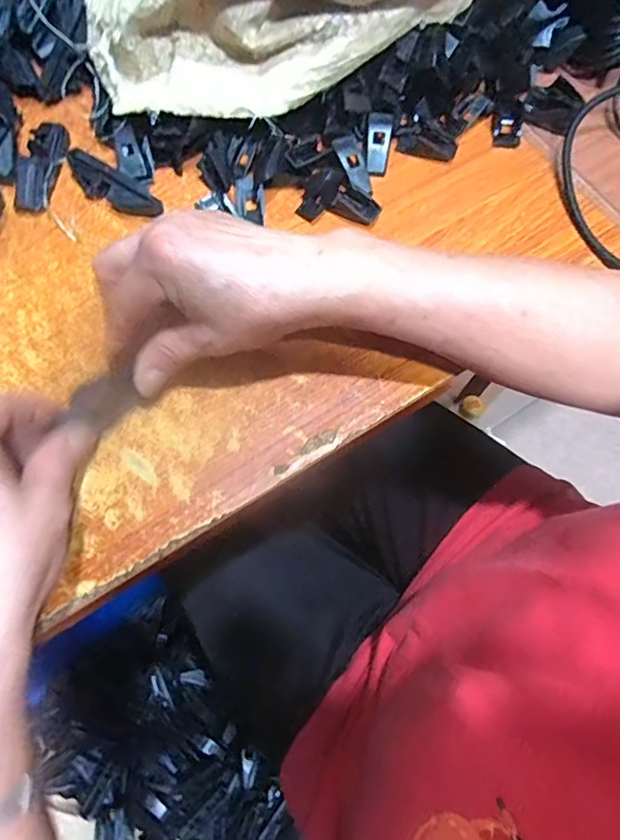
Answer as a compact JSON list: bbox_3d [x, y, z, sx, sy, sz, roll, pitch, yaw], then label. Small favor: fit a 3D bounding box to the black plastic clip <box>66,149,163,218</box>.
[{"bbox_3d":[-0.134,-0.157,0.346,0.071,0.022,0.018,28,73,9],"label":"black plastic clip"}]

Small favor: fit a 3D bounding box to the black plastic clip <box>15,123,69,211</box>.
[{"bbox_3d":[-0.184,-0.177,0.352,0.019,0.020,0.072,4,71,1],"label":"black plastic clip"}]

